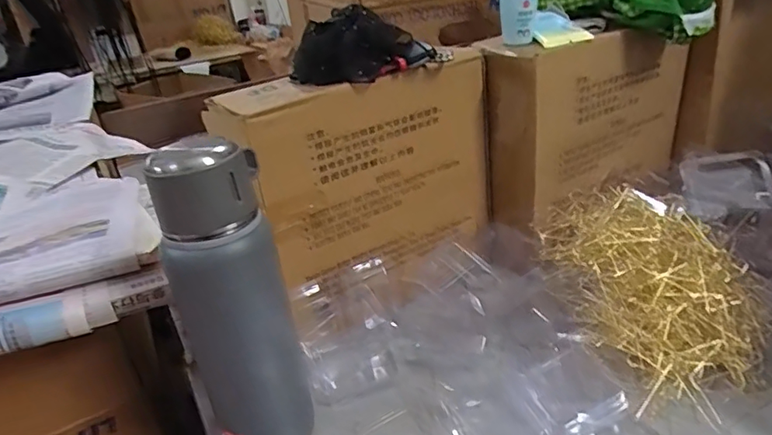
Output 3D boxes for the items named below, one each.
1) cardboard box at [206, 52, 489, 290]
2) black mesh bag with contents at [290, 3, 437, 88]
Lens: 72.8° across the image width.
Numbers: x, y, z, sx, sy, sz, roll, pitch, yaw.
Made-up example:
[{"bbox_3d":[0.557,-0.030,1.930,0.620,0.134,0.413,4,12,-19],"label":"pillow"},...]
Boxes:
[{"bbox_3d":[-0.031,-0.059,0.590,0.290,0.202,0.112,-22,31,-28],"label":"cardboard box"},{"bbox_3d":[-0.024,-0.168,0.513,0.140,0.059,0.071,-9,27,-5],"label":"black mesh bag with contents"}]

